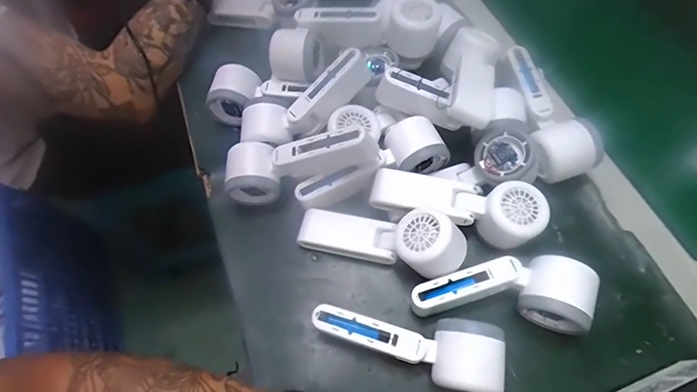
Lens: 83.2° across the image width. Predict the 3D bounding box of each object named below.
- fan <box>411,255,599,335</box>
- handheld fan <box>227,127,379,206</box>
[{"bbox_3d":[0.143,0.088,0.370,0.161,0.052,0.063,7,64,6],"label":"fan"},{"bbox_3d":[-0.050,-0.035,0.406,0.162,0.055,0.054,-13,62,17],"label":"handheld fan"}]

